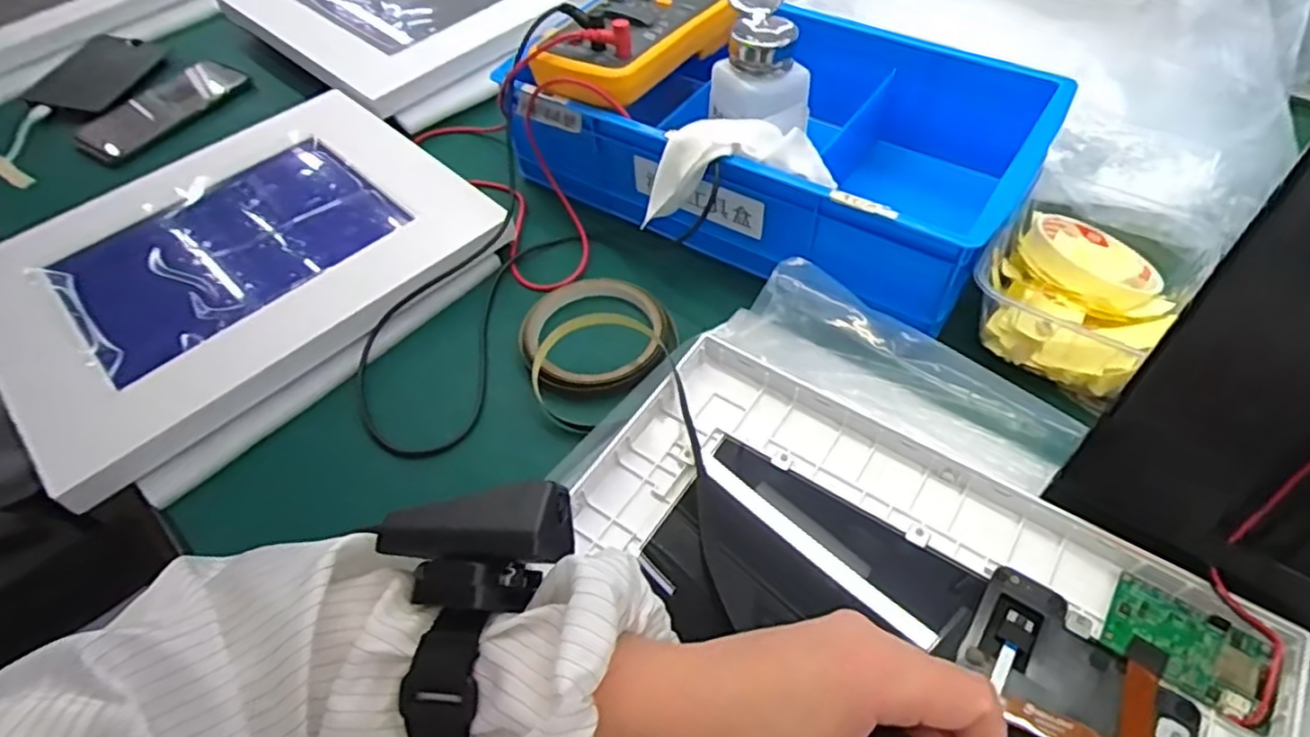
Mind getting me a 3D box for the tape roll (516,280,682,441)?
[{"bbox_3d":[-0.037,-0.021,0.433,0.097,0.026,0.107,-25,55,-16],"label":"tape roll"}]

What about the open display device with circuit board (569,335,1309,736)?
[{"bbox_3d":[0.082,0.135,0.296,0.302,0.020,0.254,28,59,23],"label":"open display device with circuit board"}]

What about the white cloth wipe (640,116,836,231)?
[{"bbox_3d":[0.045,-0.127,0.427,0.115,0.048,0.036,-6,50,18],"label":"white cloth wipe"}]

